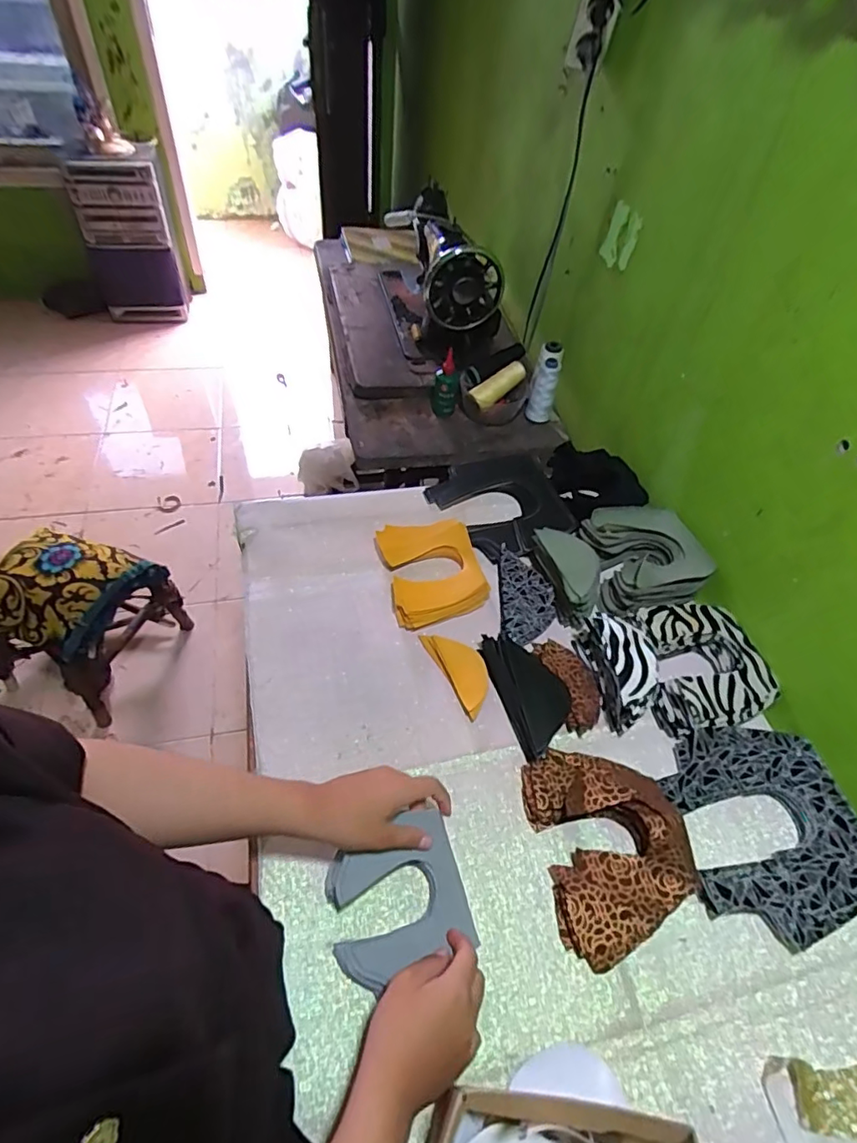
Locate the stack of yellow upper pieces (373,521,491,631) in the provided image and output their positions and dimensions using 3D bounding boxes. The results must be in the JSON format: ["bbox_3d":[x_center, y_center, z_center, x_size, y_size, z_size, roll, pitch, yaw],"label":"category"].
[{"bbox_3d":[0.005,-0.005,0.747,0.125,0.029,0.159,-10,53,-13],"label":"stack of yellow upper pieces"}]

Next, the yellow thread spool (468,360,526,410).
[{"bbox_3d":[0.127,-0.327,0.979,0.109,0.036,0.036,-36,61,-4],"label":"yellow thread spool"}]

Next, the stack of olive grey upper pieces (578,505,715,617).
[{"bbox_3d":[0.295,-0.017,0.765,0.140,0.061,0.160,-7,53,-12],"label":"stack of olive grey upper pieces"}]

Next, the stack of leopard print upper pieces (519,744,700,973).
[{"bbox_3d":[0.180,0.266,0.545,0.136,0.044,0.178,-6,53,-11],"label":"stack of leopard print upper pieces"}]

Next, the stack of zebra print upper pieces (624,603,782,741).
[{"bbox_3d":[0.331,0.116,0.674,0.136,0.050,0.157,-5,53,-10],"label":"stack of zebra print upper pieces"}]

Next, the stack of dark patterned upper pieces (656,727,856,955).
[{"bbox_3d":[0.343,0.260,0.567,0.181,0.037,0.193,-6,53,-10],"label":"stack of dark patterned upper pieces"}]

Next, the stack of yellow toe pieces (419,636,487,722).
[{"bbox_3d":[0.040,0.117,0.667,0.049,0.019,0.116,-20,56,-20],"label":"stack of yellow toe pieces"}]

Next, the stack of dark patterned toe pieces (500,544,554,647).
[{"bbox_3d":[0.129,0.033,0.730,0.070,0.018,0.147,6,51,-1],"label":"stack of dark patterned toe pieces"}]

